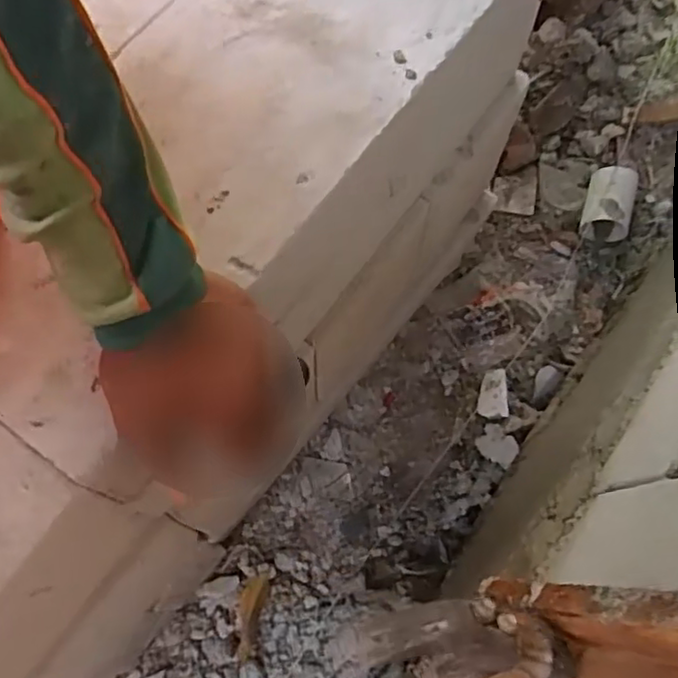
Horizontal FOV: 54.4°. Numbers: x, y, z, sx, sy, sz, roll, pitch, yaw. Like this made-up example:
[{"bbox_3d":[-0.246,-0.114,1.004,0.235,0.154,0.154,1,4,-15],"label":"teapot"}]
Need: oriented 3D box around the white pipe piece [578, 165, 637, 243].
[{"bbox_3d":[0.442,-0.223,1.090,0.081,0.073,0.104,9,70,1],"label":"white pipe piece"}]

